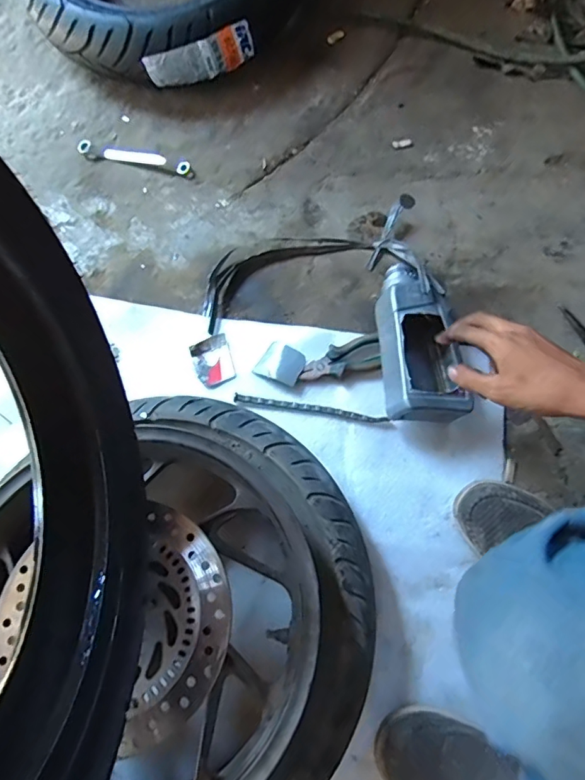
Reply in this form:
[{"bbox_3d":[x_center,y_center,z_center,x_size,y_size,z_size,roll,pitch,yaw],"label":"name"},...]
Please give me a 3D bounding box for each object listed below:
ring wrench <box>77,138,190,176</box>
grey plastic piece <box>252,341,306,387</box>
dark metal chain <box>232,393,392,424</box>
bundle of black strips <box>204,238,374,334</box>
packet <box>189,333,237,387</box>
[{"bbox_3d":[-0.261,-0.385,0.790,0.194,0.013,0.027,15,74,6],"label":"ring wrench"},{"bbox_3d":[-0.015,-0.038,0.679,0.061,0.014,0.058,28,76,9],"label":"grey plastic piece"},{"bbox_3d":[0.025,0.026,0.664,0.212,0.006,0.012,9,73,4],"label":"dark metal chain"},{"bbox_3d":[-0.017,-0.188,0.726,0.272,0.014,0.094,-25,74,-6],"label":"bundle of black strips"},{"bbox_3d":[-0.114,-0.042,0.691,0.054,0.007,0.074,-18,73,-4],"label":"packet"}]

